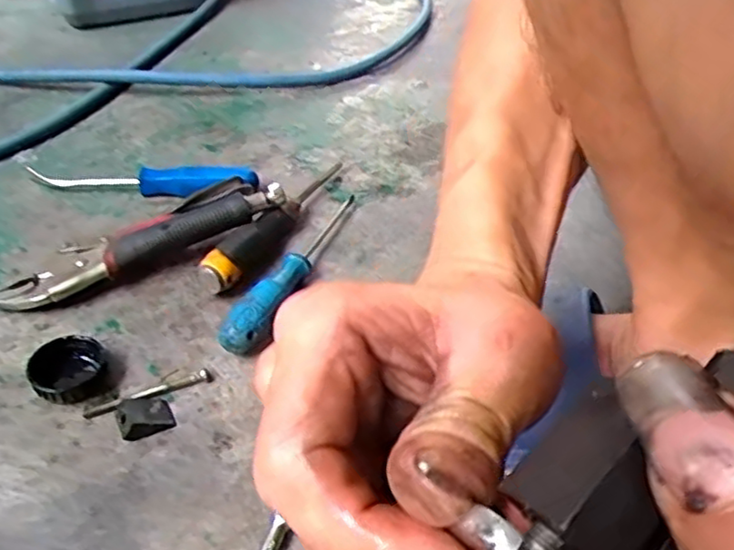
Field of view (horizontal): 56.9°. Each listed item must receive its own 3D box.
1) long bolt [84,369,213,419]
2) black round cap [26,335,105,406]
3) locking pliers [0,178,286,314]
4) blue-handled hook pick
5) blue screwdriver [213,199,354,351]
[{"bbox_3d":[-0.135,0.073,0.422,0.077,0.007,0.012,-19,44,-23],"label":"long bolt"},{"bbox_3d":[-0.187,0.060,0.425,0.044,0.017,0.044,1,40,-1],"label":"black round cap"},{"bbox_3d":[-0.169,-0.028,0.515,0.215,0.037,0.061,-23,46,-27],"label":"locking pliers"},{"bbox_3d":[-0.194,-0.084,0.587,0.195,0.023,0.025,3,40,1],"label":"blue-handled hook pick"},{"bbox_3d":[-0.055,-0.013,0.514,0.030,0.028,0.200,14,41,13],"label":"blue screwdriver"}]

